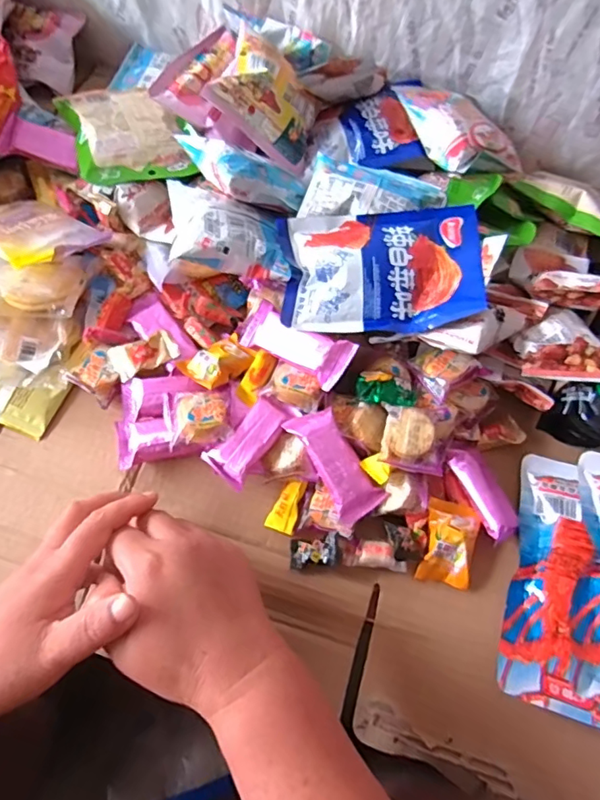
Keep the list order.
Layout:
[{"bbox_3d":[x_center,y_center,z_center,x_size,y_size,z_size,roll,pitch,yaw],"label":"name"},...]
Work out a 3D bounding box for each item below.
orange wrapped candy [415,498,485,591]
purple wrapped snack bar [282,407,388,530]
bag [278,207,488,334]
[{"bbox_3d":[0.122,0.117,0.429,0.042,0.019,0.065,15,63,6],"label":"orange wrapped candy"},{"bbox_3d":[0.030,0.052,0.430,0.040,0.014,0.096,-30,84,-17],"label":"purple wrapped snack bar"},{"bbox_3d":[0.070,-0.116,0.454,0.169,0.023,0.112,-1,76,3],"label":"bag"}]

